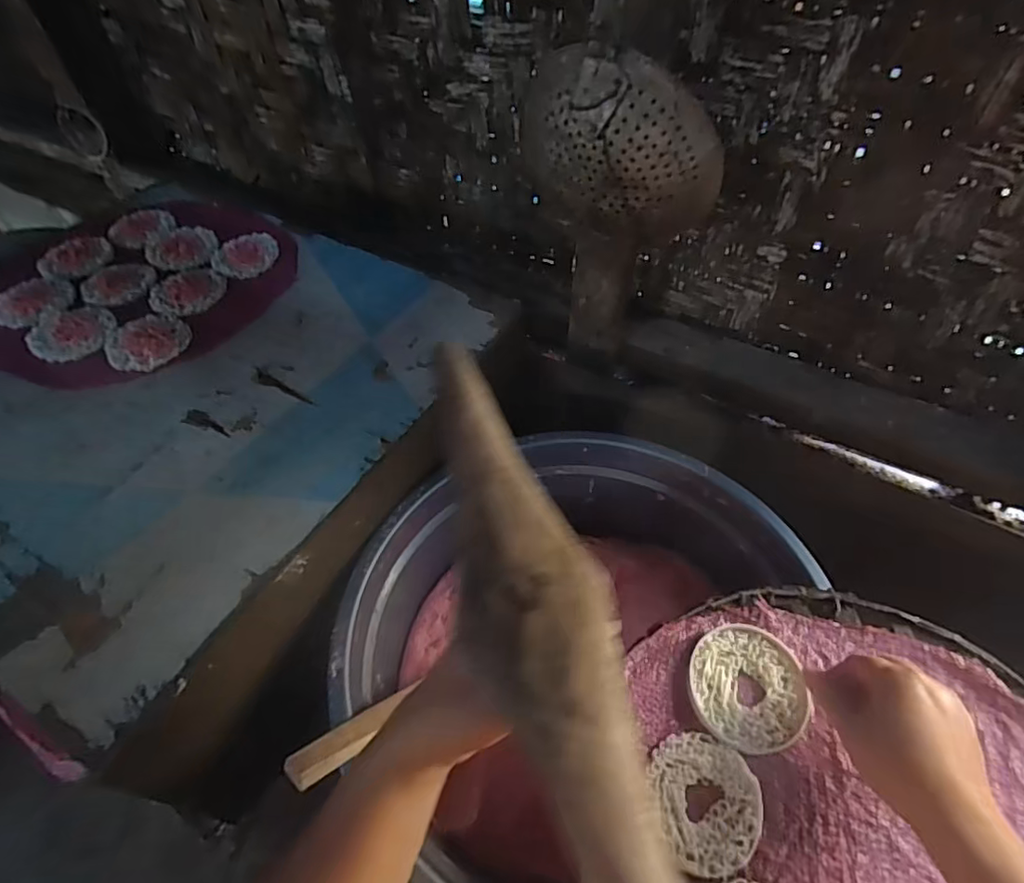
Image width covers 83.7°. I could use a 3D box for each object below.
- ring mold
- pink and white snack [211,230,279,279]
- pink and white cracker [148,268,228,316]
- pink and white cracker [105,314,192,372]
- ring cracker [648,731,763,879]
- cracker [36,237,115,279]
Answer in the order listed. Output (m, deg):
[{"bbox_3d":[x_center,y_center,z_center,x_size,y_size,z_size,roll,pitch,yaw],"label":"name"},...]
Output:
[{"bbox_3d":[0.174,0.180,0.425,0.086,0.011,0.092,0,50,0],"label":"ring mold"},{"bbox_3d":[-0.320,-0.224,0.688,0.072,0.017,0.079,0,50,0],"label":"pink and white snack"},{"bbox_3d":[-0.367,-0.169,0.643,0.070,0.009,0.081,29,56,22],"label":"pink and white cracker"},{"bbox_3d":[-0.376,-0.107,0.587,0.076,0.008,0.084,-24,54,-19],"label":"pink and white cracker"},{"bbox_3d":[0.131,0.238,0.380,0.070,0.005,0.079,-4,50,-3],"label":"ring cracker"},{"bbox_3d":[-0.522,-0.223,0.687,0.078,0.007,0.083,-13,52,-11],"label":"cracker"}]

